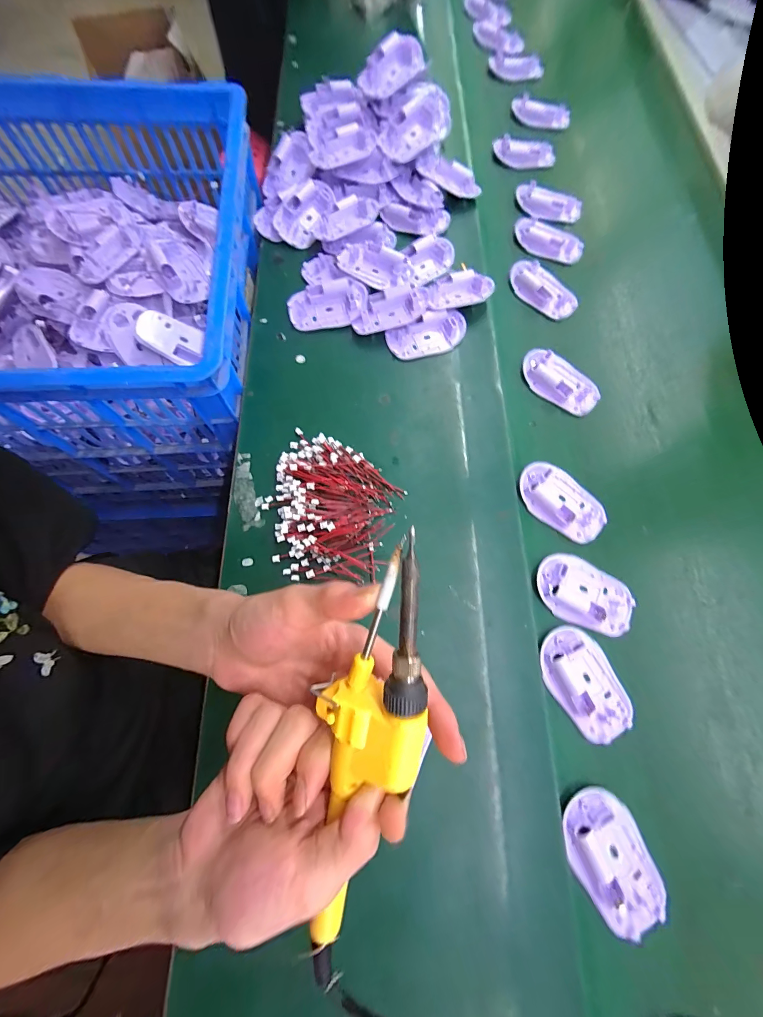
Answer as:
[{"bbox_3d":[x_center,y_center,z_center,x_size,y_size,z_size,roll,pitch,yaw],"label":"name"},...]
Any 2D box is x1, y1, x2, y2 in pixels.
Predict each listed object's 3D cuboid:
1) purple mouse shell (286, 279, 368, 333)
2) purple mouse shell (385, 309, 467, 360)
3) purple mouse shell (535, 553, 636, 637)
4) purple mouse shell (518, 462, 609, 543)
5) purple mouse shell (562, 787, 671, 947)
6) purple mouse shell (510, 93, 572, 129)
[{"bbox_3d":[-0.066,-0.252,0.438,0.095,0.029,0.049,-6,73,-4],"label":"purple mouse shell"},{"bbox_3d":[0.057,-0.211,0.436,0.099,0.011,0.047,-20,101,-1],"label":"purple mouse shell"},{"bbox_3d":[0.201,0.082,0.348,0.092,0.016,0.066,18,73,4],"label":"purple mouse shell"},{"bbox_3d":[0.196,-0.010,0.381,0.097,0.014,0.063,41,76,10],"label":"purple mouse shell"},{"bbox_3d":[0.188,0.284,0.286,0.064,0.019,0.094,-20,74,-8],"label":"purple mouse shell"},{"bbox_3d":[0.264,-0.652,0.584,0.098,0.022,0.034,14,75,4],"label":"purple mouse shell"}]

